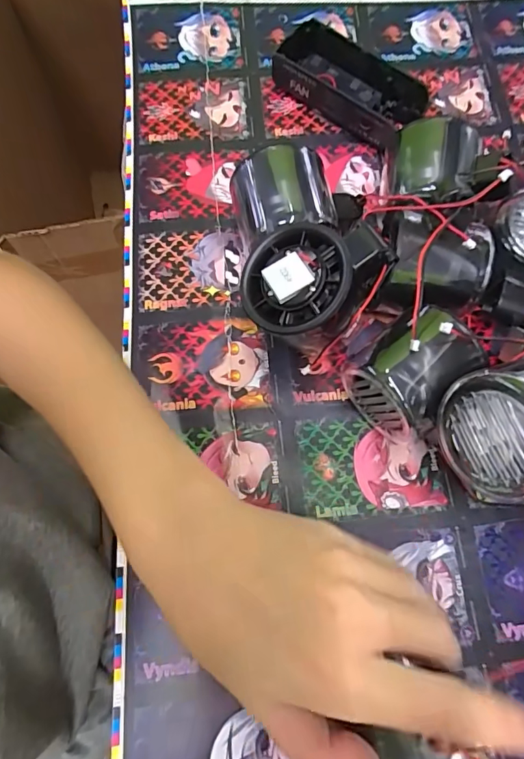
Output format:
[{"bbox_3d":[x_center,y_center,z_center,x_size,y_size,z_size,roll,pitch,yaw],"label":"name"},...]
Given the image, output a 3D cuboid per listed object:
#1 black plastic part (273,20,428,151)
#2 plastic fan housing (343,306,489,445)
[{"bbox_3d":[0.061,-0.206,0.310,0.103,0.026,0.048,42,77,11],"label":"black plastic part"},{"bbox_3d":[0.082,0.000,0.235,0.054,0.057,0.051,-38,77,-11],"label":"plastic fan housing"}]

